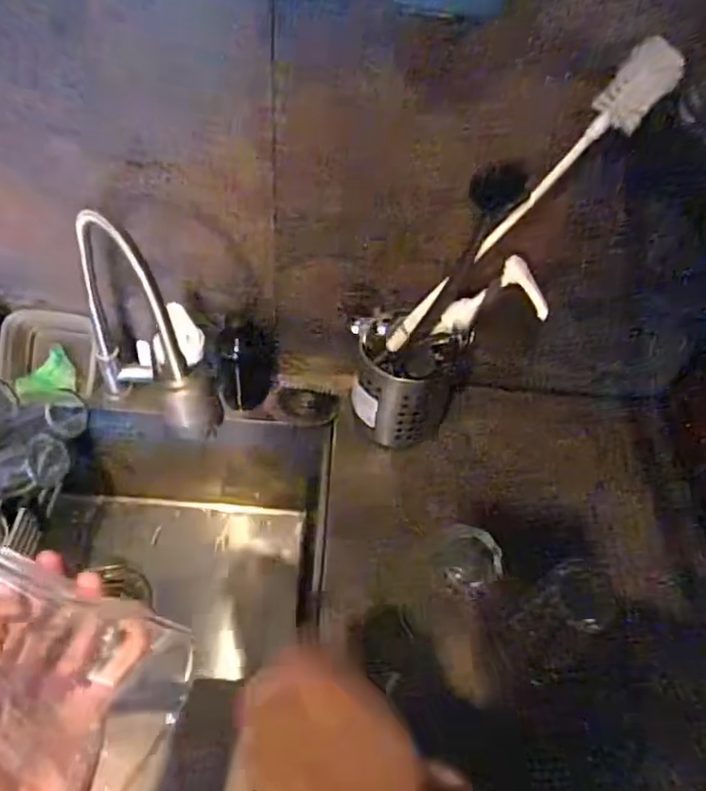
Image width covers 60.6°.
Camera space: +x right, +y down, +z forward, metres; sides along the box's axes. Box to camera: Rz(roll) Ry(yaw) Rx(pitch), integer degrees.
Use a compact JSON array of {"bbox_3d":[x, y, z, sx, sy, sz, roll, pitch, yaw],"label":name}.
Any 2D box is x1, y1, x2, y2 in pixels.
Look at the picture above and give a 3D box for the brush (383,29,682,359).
[{"bbox_3d":[0.154,-0.169,0.596,0.038,0.375,0.030,20,45,-27],"label":"brush"}]

